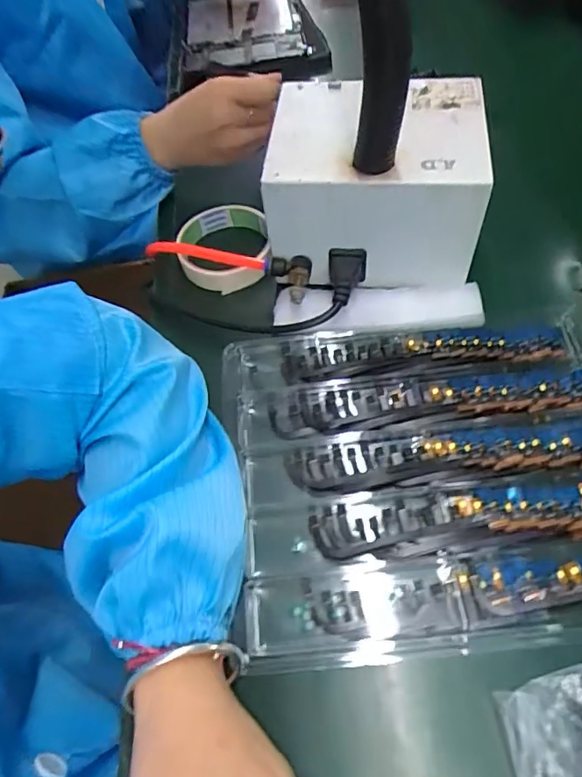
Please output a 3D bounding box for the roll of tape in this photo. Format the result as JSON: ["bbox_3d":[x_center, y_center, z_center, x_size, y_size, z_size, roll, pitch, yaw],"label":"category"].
[{"bbox_3d":[-0.059,-0.121,0.447,0.078,0.030,0.089,-5,60,1],"label":"roll of tape"}]

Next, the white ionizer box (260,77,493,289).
[{"bbox_3d":[0.065,-0.164,0.404,0.155,0.107,0.119,5,61,7],"label":"white ionizer box"}]

